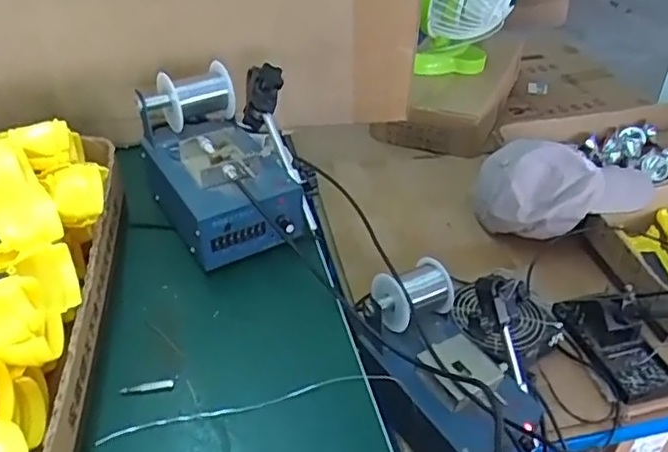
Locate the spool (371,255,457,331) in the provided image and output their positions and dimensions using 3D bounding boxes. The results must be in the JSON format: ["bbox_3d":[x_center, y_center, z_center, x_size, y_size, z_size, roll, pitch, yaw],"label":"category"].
[{"bbox_3d":[0.088,0.076,0.680,0.091,0.056,0.056,-16,42,-25],"label":"spool"}]

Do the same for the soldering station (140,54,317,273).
[{"bbox_3d":[-0.124,-0.077,0.671,0.142,0.120,0.247,-15,40,-21],"label":"soldering station"}]

